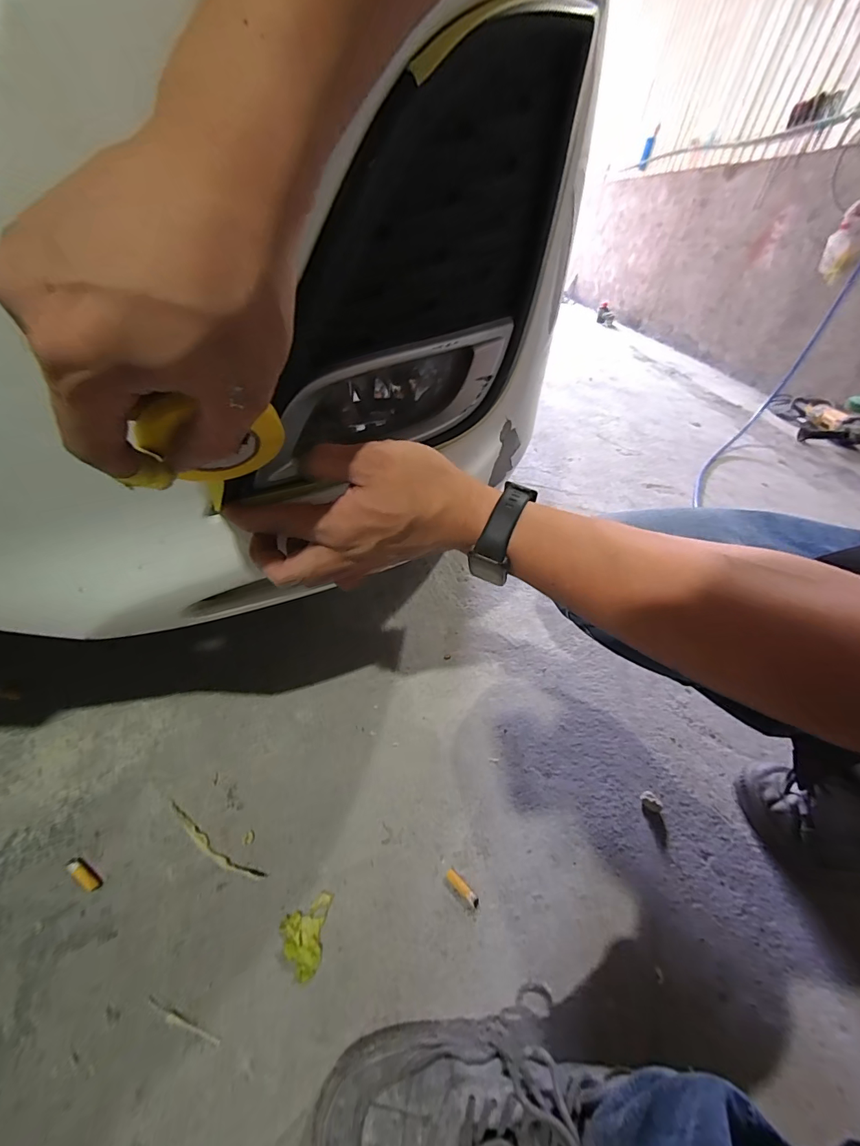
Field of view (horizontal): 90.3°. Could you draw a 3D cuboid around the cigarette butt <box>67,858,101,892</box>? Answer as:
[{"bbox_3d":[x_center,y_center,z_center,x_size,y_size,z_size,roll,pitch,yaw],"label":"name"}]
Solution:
[{"bbox_3d":[-0.308,0.266,0.378,0.037,0.009,0.011,23,42,20],"label":"cigarette butt"}]

